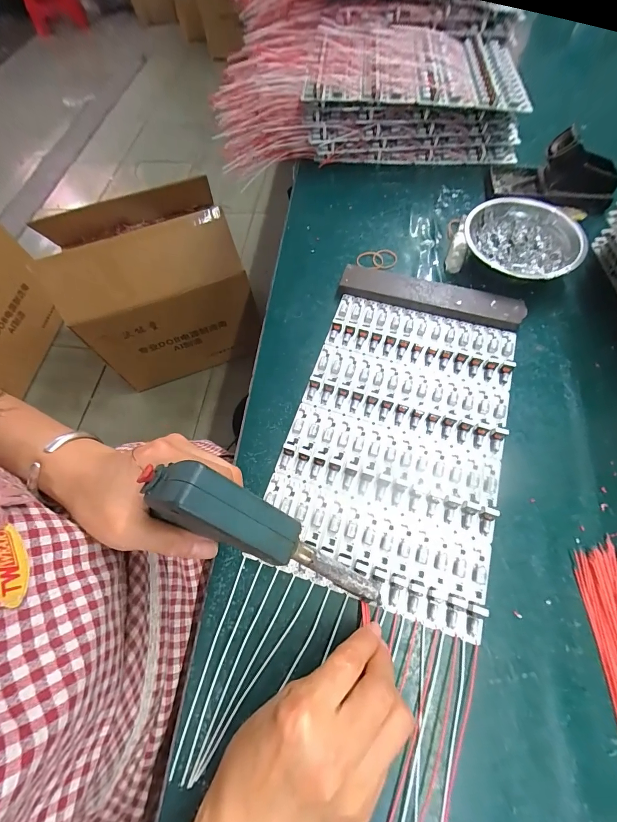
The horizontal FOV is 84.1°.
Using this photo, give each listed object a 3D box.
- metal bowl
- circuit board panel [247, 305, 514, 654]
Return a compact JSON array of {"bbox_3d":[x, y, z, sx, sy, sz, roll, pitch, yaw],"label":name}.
[{"bbox_3d":[0.240,-0.190,0.394,0.121,0.038,0.118,-1,65,2],"label":"metal bowl"},{"bbox_3d":[0.083,0.019,0.321,0.187,0.011,0.288,15,67,9],"label":"circuit board panel"}]

